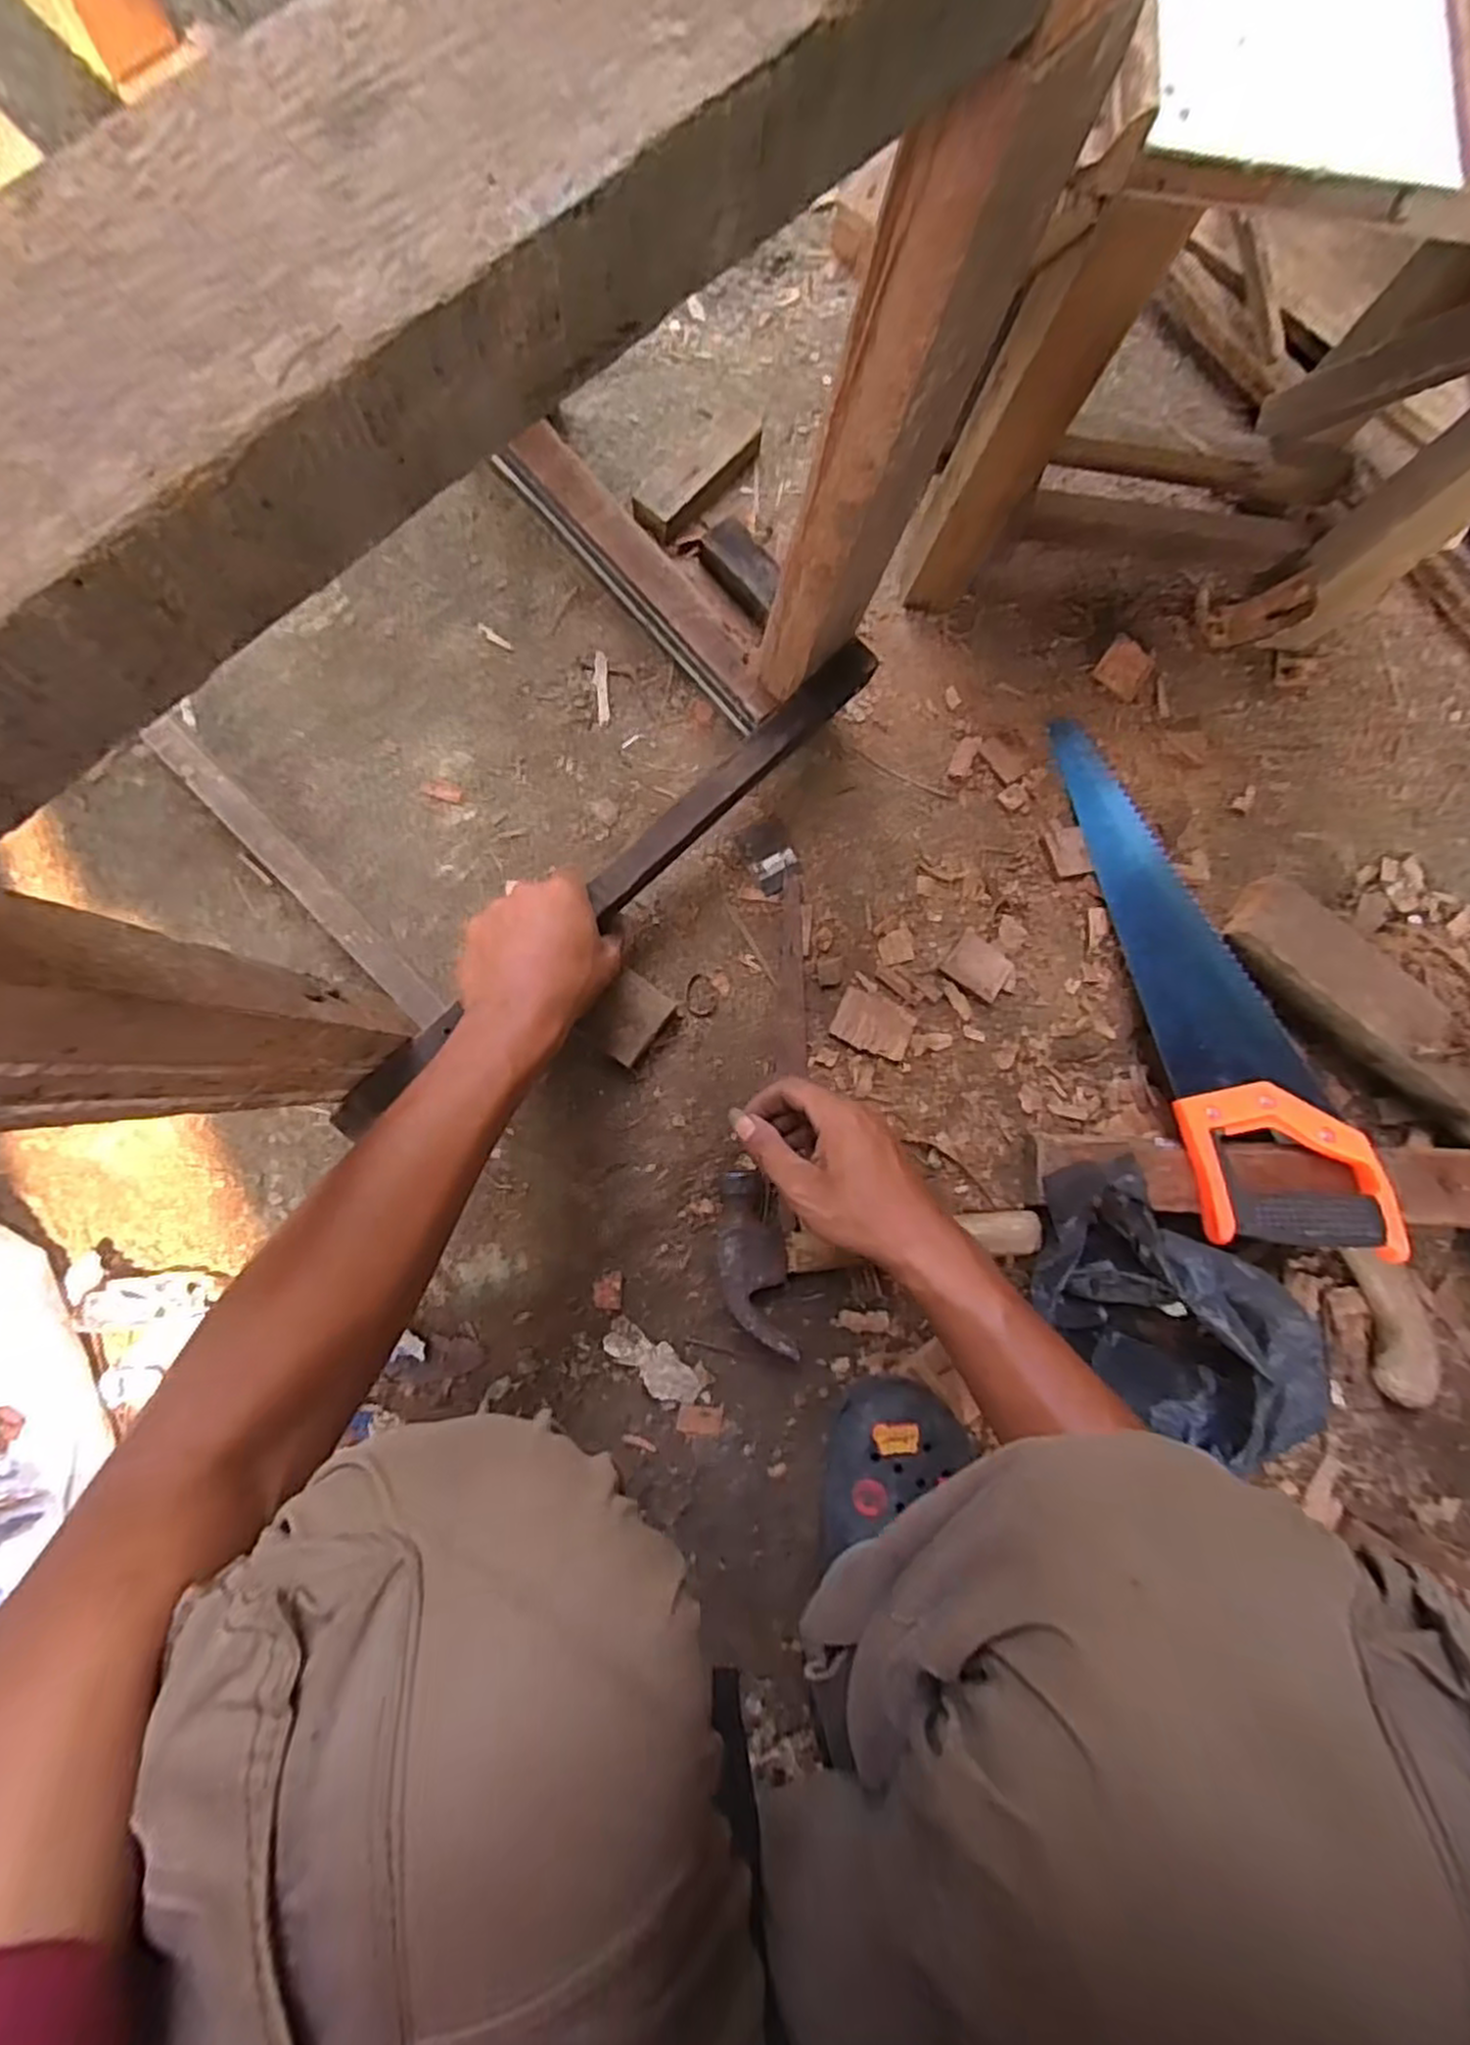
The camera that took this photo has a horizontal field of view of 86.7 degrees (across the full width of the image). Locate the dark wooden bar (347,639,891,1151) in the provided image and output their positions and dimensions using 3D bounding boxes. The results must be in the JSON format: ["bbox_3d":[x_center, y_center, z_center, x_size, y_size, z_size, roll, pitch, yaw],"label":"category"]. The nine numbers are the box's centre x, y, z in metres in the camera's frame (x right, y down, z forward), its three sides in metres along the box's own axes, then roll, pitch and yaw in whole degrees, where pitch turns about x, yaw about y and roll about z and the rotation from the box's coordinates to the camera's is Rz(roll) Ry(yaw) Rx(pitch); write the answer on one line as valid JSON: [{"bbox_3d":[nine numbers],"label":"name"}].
[{"bbox_3d":[-0.073,-0.092,0.500,0.448,0.028,0.025,-44,89,-8],"label":"dark wooden bar"}]

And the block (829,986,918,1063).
[{"bbox_3d":[0.104,0.001,0.575,0.057,0.007,0.041,24,83,-2],"label":"block"}]

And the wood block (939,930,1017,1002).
[{"bbox_3d":[0.183,-0.041,0.582,0.047,0.007,0.036,36,82,0],"label":"wood block"}]

